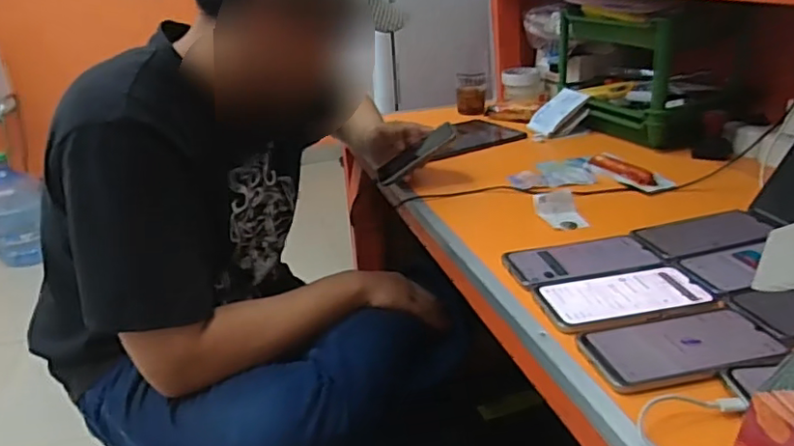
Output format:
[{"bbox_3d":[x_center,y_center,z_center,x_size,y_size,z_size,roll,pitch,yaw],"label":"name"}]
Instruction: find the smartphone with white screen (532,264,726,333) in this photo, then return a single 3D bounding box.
[{"bbox_3d":[0.239,0.076,0.619,0.178,0.006,0.092,-8,25,-8],"label":"smartphone with white screen"}]

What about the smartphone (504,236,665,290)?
[{"bbox_3d":[0.220,0.041,0.706,0.181,0.015,0.092,-10,26,-13],"label":"smartphone"}]

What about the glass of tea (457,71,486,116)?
[{"bbox_3d":[0.175,-0.306,1.387,0.069,0.087,0.069,-1,25,7],"label":"glass of tea"}]

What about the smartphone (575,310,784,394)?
[{"bbox_3d":[0.258,0.113,0.542,0.171,0.009,0.084,-8,25,-9],"label":"smartphone"}]

